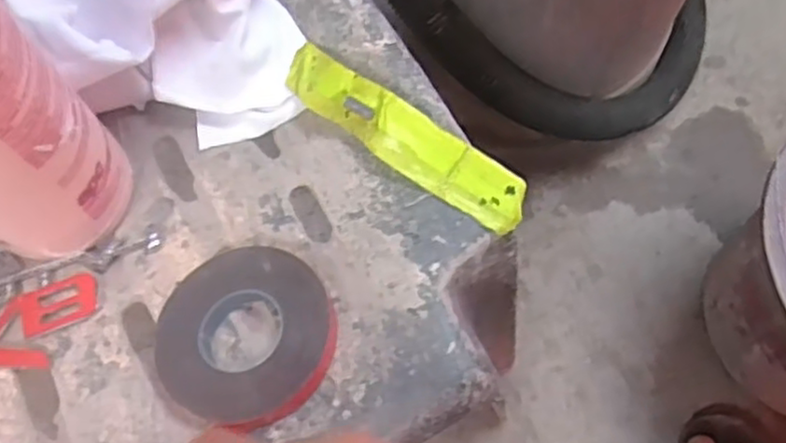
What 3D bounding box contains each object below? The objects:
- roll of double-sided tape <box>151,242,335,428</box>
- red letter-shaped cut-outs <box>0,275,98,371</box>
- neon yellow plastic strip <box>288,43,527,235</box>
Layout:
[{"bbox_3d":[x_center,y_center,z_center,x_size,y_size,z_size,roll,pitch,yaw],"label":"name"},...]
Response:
[{"bbox_3d":[-0.068,0.052,0.328,0.081,0.018,0.080,0,70,0],"label":"roll of double-sided tape"},{"bbox_3d":[-0.173,0.048,0.351,0.038,0.004,0.056,26,72,10],"label":"red letter-shaped cut-outs"},{"bbox_3d":[0.002,-0.044,0.350,0.142,0.023,0.028,36,74,12],"label":"neon yellow plastic strip"}]

